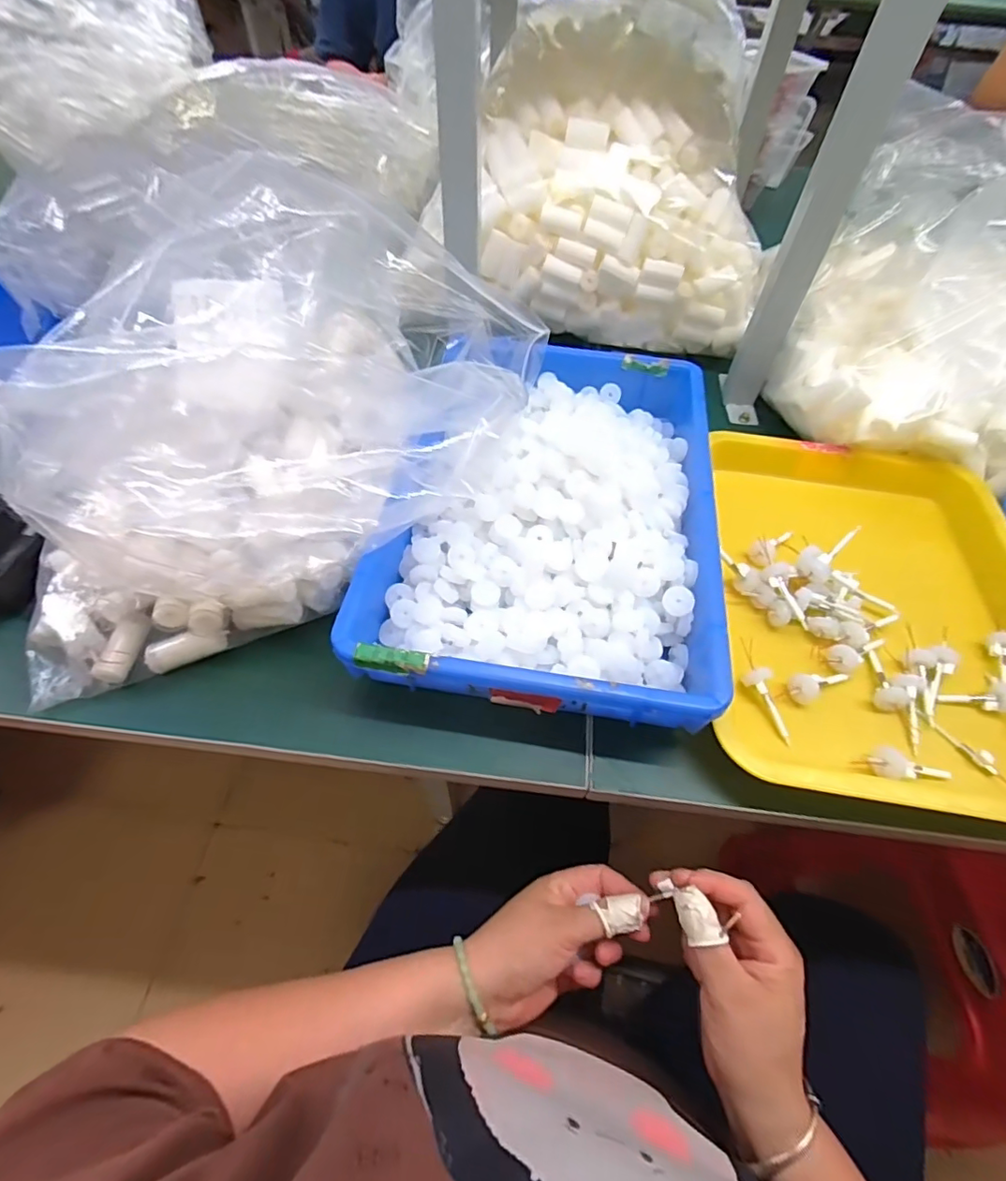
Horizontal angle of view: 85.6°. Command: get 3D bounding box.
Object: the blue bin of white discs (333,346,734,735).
[{"bbox_3d":[0.041,-0.074,0.448,0.246,0.062,0.369,9,55,3],"label":"blue bin of white discs"}]

